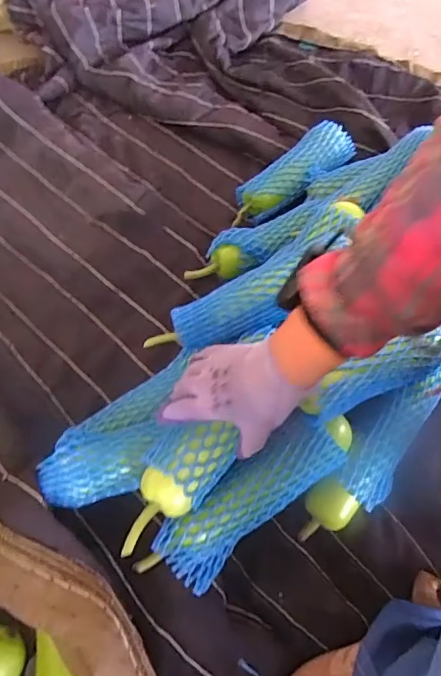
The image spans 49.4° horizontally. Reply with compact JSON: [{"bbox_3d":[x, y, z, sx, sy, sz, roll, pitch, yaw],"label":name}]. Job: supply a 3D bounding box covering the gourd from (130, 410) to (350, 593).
[{"bbox_3d":[0.036,0.176,0.541,0.260,0.066,0.076,-36,65,-17],"label":"gourd"}]

